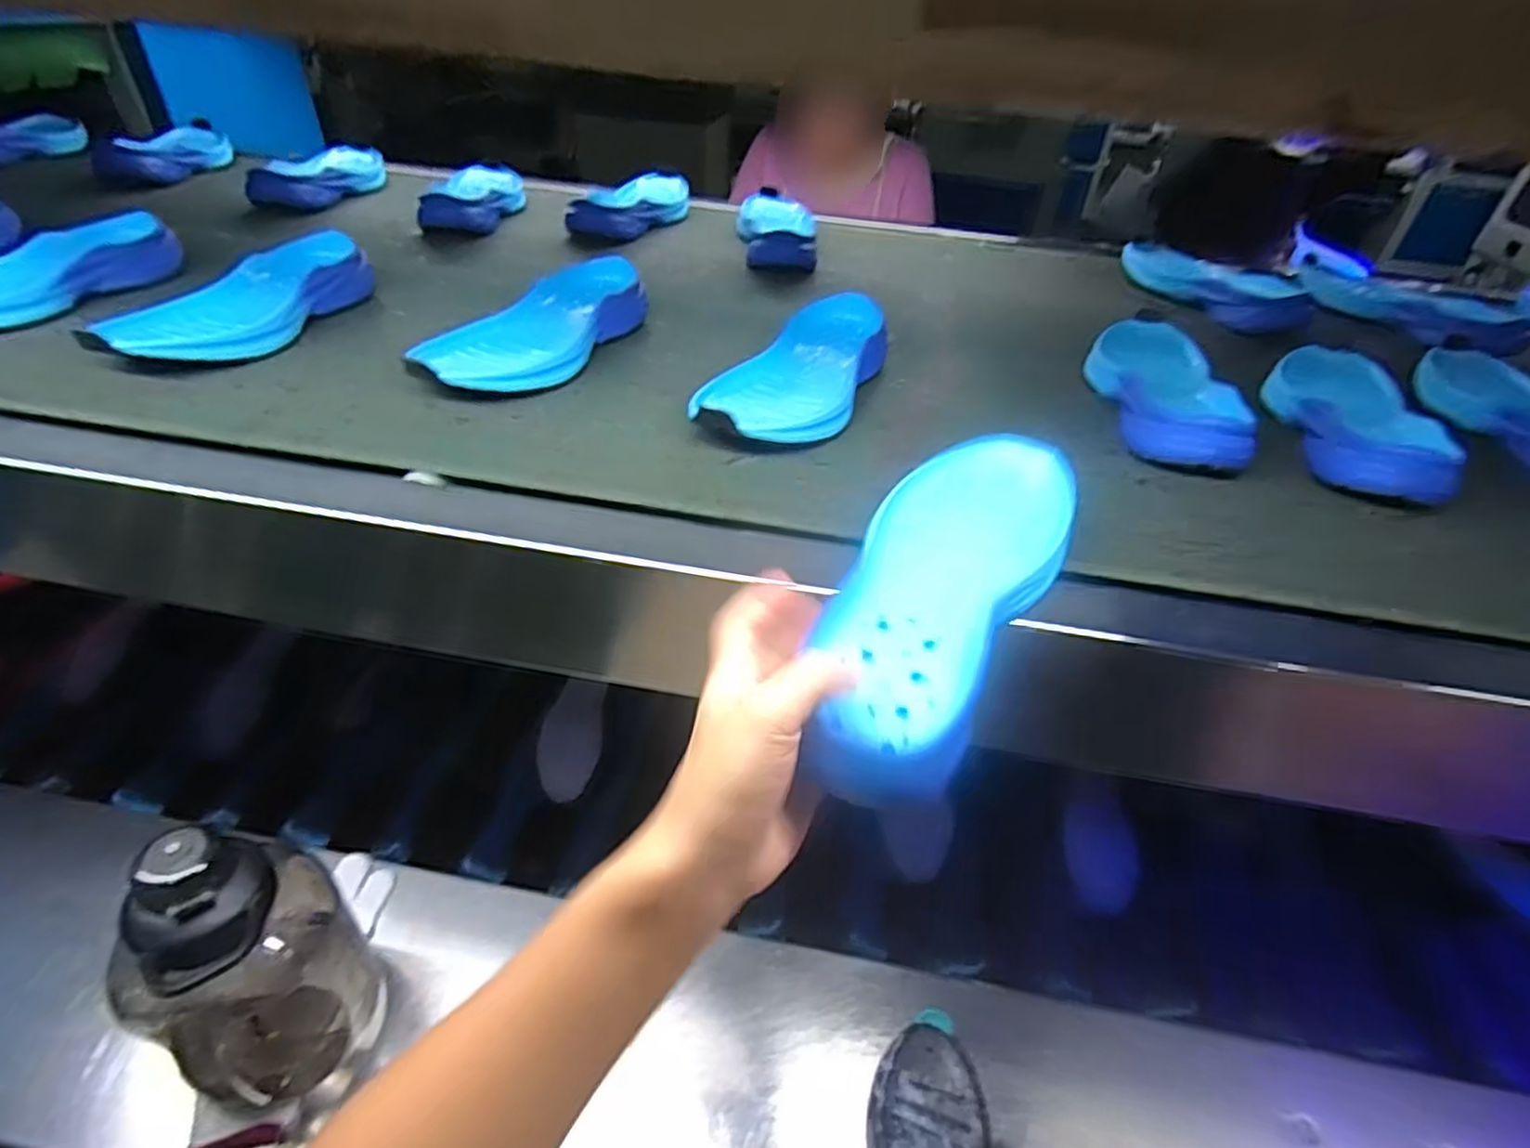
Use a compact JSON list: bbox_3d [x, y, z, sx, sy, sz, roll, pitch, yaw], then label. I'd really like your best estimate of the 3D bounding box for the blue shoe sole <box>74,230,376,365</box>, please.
[{"bbox_3d":[-0.393,-0.208,0.550,0.088,0.035,0.225,7,42,3],"label":"blue shoe sole"}]

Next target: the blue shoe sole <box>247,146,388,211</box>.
[{"bbox_3d":[-0.513,-0.474,0.851,0.079,0.044,0.225,4,42,-1],"label":"blue shoe sole"}]

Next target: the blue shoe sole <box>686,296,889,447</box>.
[{"bbox_3d":[0.025,-0.146,0.513,0.086,0.052,0.200,17,44,14],"label":"blue shoe sole"}]

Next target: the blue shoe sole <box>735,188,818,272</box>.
[{"bbox_3d":[0.013,-0.395,0.825,0.087,0.041,0.204,3,43,-1],"label":"blue shoe sole"}]

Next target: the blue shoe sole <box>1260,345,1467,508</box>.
[{"bbox_3d":[0.428,-0.117,0.530,0.089,0.033,0.223,19,41,16],"label":"blue shoe sole"}]

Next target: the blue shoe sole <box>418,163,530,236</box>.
[{"bbox_3d":[-0.332,-0.441,0.836,0.095,0.038,0.205,-3,42,-8],"label":"blue shoe sole"}]

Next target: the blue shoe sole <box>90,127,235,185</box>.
[{"bbox_3d":[-0.710,-0.505,0.866,0.091,0.043,0.179,6,42,1],"label":"blue shoe sole"}]

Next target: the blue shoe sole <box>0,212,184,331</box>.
[{"bbox_3d":[-0.551,-0.228,0.542,0.079,0.044,0.212,26,46,23],"label":"blue shoe sole"}]

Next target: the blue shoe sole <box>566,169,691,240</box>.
[{"bbox_3d":[-0.153,-0.433,0.844,0.114,0.039,0.201,10,42,7],"label":"blue shoe sole"}]

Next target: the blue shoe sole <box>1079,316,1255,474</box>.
[{"bbox_3d":[0.303,-0.146,0.553,0.087,0.038,0.231,10,42,7],"label":"blue shoe sole"}]

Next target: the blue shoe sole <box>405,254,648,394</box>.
[{"bbox_3d":[-0.171,-0.187,0.546,0.082,0.045,0.212,13,44,10],"label":"blue shoe sole"}]

